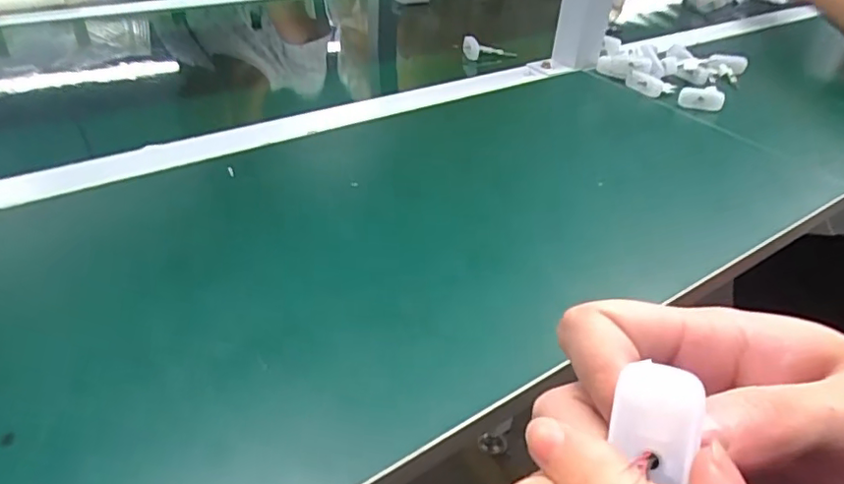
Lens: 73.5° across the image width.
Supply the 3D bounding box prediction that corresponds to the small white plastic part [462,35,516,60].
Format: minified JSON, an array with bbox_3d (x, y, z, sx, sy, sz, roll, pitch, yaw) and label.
[{"bbox_3d":[0.085,-0.241,0.697,0.068,0.026,0.014,-7,38,-14],"label":"small white plastic part"}]

